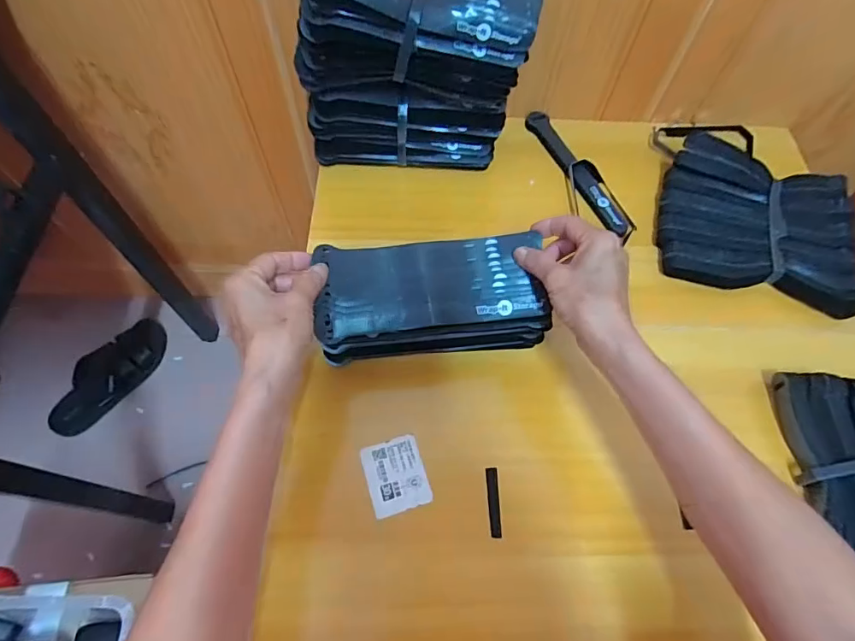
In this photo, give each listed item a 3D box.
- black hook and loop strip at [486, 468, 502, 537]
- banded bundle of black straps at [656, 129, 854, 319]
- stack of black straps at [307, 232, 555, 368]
[{"bbox_3d":[0.055,0.152,0.396,0.009,0.005,0.054,0,63,-2],"label":"black hook and loop strip"},{"bbox_3d":[0.364,-0.115,0.521,0.203,0.028,0.189,17,64,7],"label":"banded bundle of black straps"},{"bbox_3d":[0.005,-0.021,0.423,0.189,0.061,0.091,-5,64,-4],"label":"stack of black straps"}]

